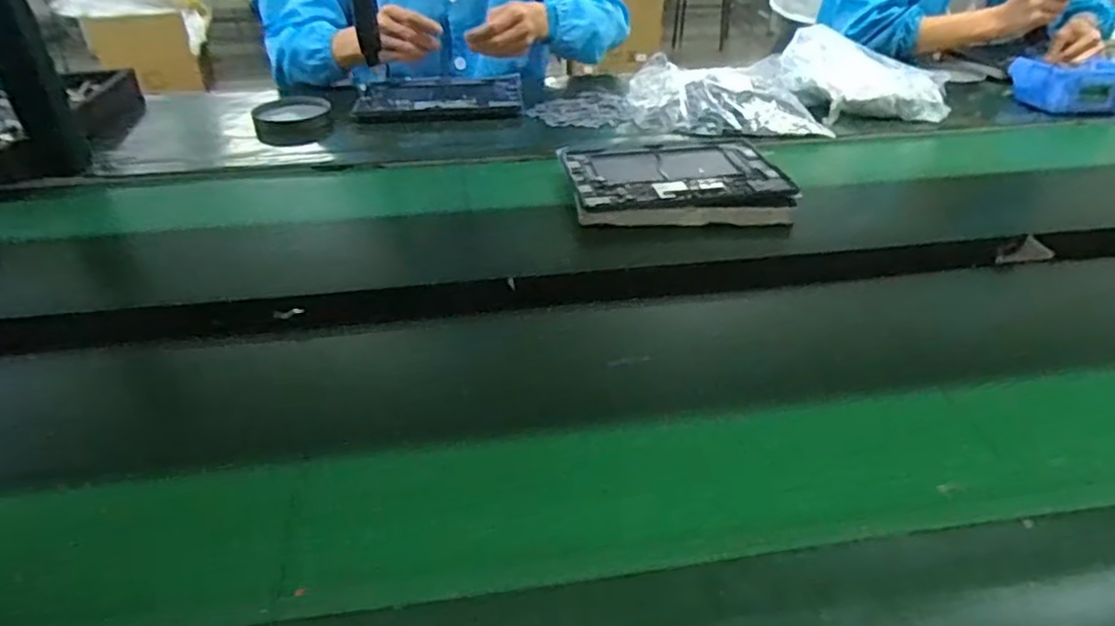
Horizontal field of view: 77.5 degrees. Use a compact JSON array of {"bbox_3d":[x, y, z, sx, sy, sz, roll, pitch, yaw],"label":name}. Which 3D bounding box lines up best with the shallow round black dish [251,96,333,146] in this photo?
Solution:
[{"bbox_3d":[-0.377,-0.274,0.997,0.108,0.044,0.094,-12,37,-16],"label":"shallow round black dish"}]

